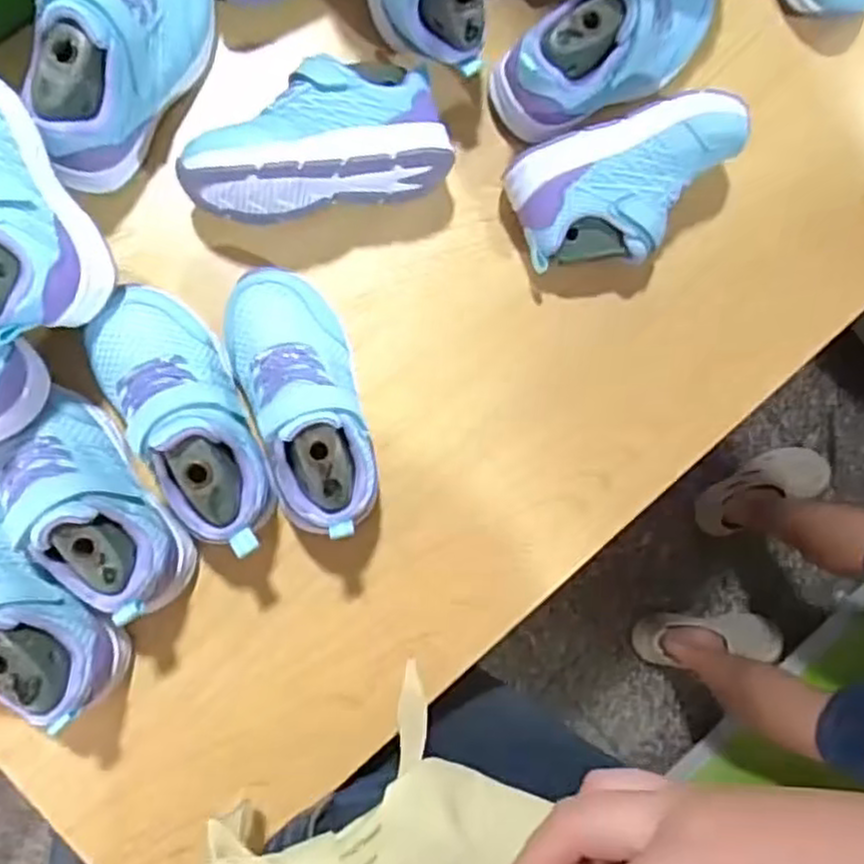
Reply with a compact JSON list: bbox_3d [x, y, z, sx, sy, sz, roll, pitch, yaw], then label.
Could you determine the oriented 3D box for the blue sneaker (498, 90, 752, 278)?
[{"bbox_3d":[0.125,-0.148,0.457,0.149,0.068,0.077,-19,91,-9],"label":"blue sneaker"}]

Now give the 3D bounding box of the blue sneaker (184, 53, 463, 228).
[{"bbox_3d":[-0.070,-0.173,0.428,0.154,0.067,0.080,-16,91,-9],"label":"blue sneaker"}]

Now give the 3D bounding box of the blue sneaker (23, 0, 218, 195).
[{"bbox_3d":[-0.175,-0.214,0.404,0.064,0.069,0.152,31,84,-6],"label":"blue sneaker"}]

